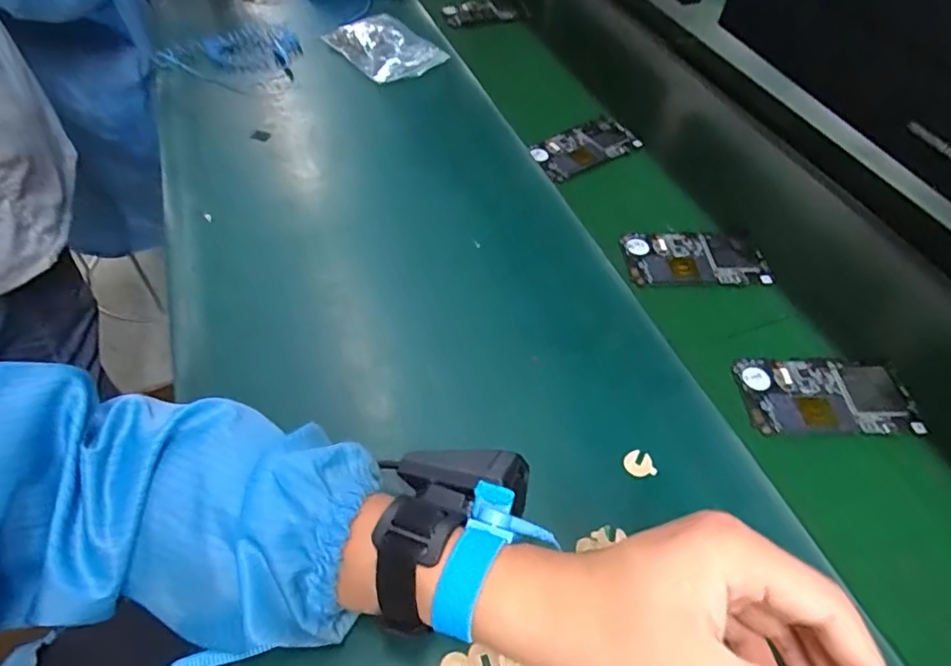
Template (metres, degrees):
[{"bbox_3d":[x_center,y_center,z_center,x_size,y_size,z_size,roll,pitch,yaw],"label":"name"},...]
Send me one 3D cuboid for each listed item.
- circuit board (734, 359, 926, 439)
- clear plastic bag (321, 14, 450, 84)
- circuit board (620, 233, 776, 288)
[{"bbox_3d":[0.261,0.045,0.426,0.125,0.004,0.065,-1,50,-1],"label":"circuit board"},{"bbox_3d":[-0.113,-0.356,0.710,0.098,0.032,0.137,-32,57,-29],"label":"clear plastic bag"},{"bbox_3d":[0.197,-0.066,0.518,0.122,0.010,0.064,1,47,-4],"label":"circuit board"}]

